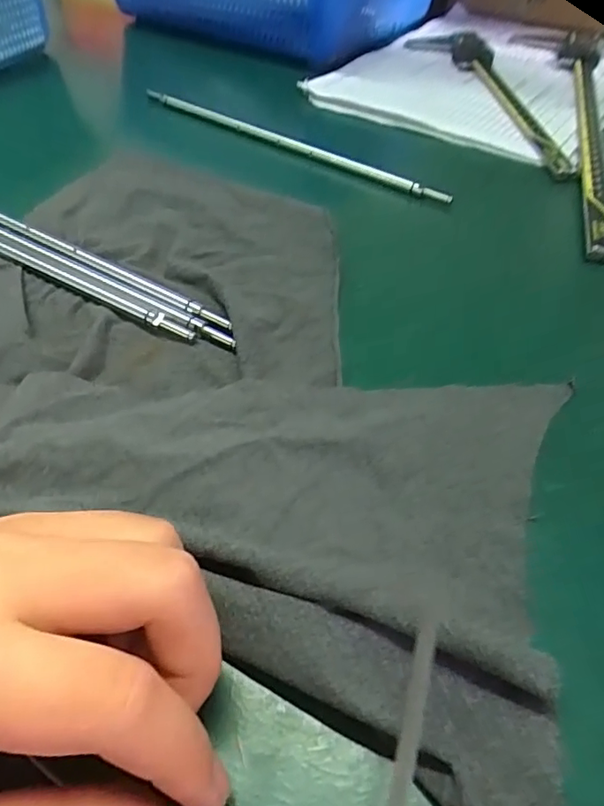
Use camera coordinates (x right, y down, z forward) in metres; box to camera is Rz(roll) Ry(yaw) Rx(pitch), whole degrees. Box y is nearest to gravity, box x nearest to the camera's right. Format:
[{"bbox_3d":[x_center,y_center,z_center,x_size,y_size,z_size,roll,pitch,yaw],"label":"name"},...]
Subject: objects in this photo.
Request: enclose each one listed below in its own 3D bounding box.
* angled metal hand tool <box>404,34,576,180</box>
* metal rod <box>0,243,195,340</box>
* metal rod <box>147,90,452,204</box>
[{"bbox_3d":[0.157,-0.259,0.443,0.060,0.010,0.280,-7,51,-7],"label":"angled metal hand tool"},{"bbox_3d":[-0.165,-0.085,0.292,0.264,0.004,0.009,26,54,19],"label":"metal rod"},{"bbox_3d":[-0.016,-0.190,0.389,0.272,0.012,0.013,30,56,22],"label":"metal rod"}]

